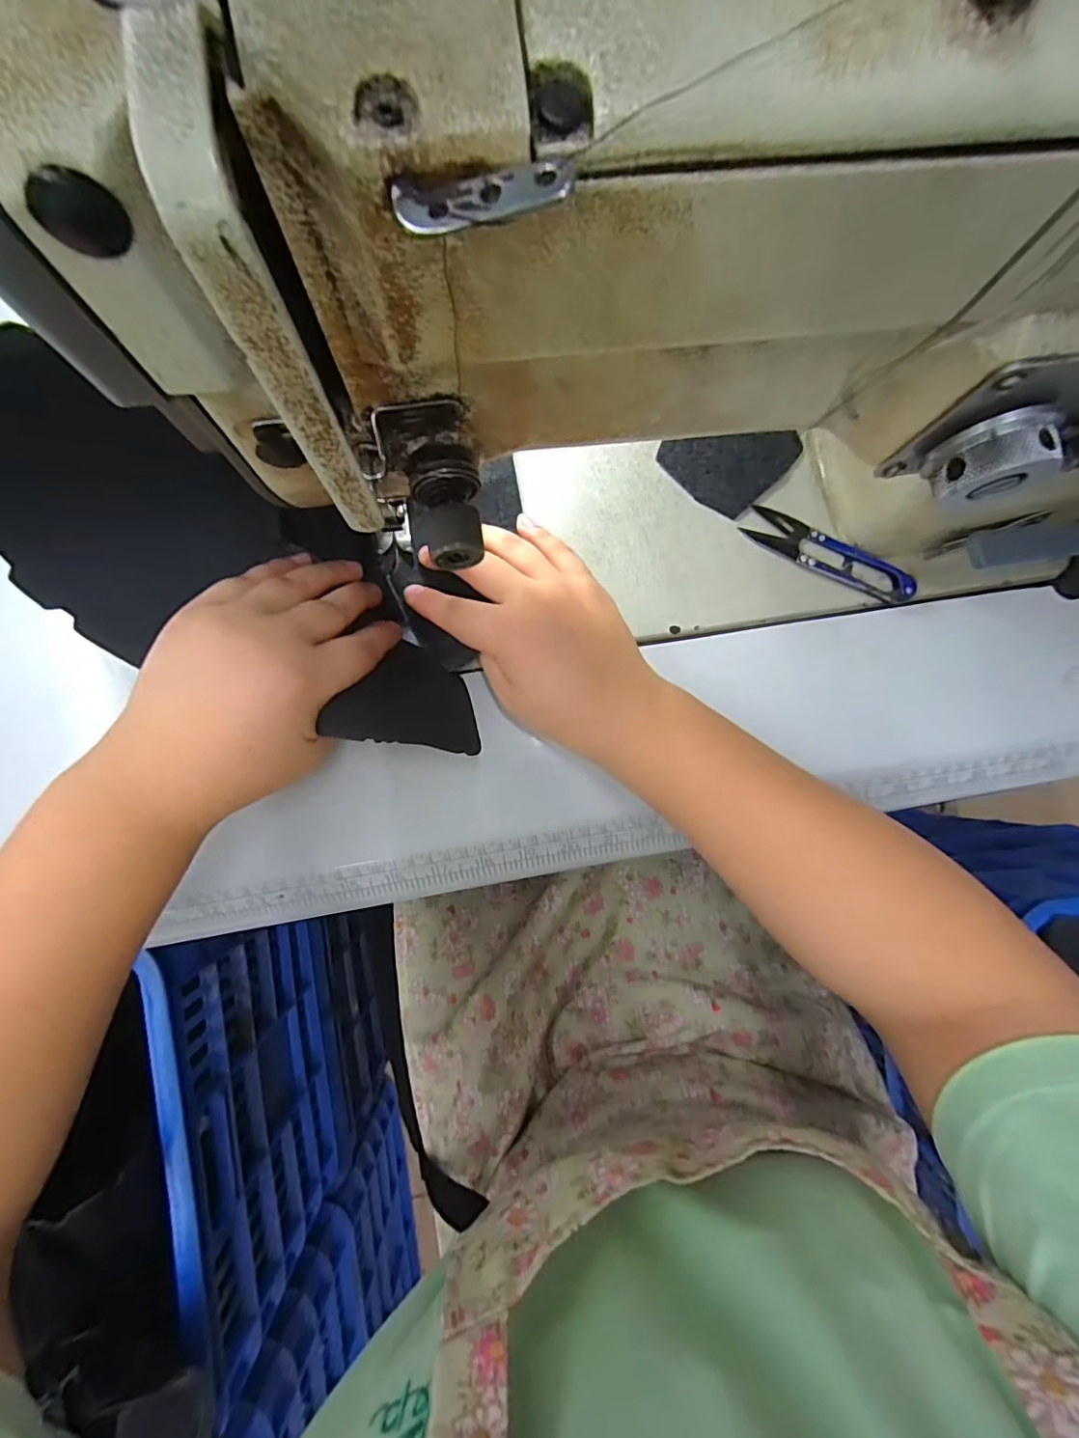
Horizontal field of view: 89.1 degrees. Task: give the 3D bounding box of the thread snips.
[{"bbox_3d":[0.173,-0.097,0.324,0.102,0.007,0.024,25,85,-1],"label":"thread snips"}]

